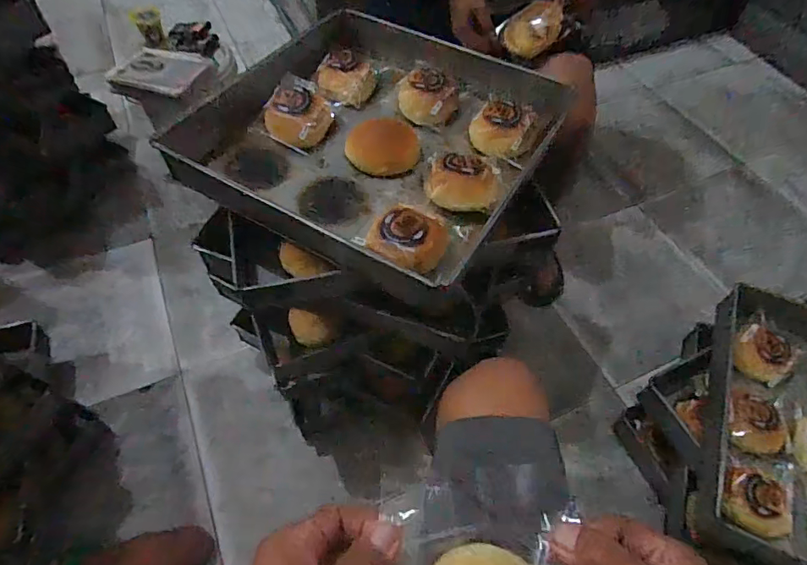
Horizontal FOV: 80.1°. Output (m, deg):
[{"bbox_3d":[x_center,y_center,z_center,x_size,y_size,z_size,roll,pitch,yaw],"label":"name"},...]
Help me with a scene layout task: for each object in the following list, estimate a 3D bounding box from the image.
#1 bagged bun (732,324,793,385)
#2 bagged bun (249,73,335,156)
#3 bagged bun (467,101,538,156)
[{"bbox_3d":[0.571,0.122,0.768,0.091,0.043,0.083,38,63,23],"label":"bagged bun"},{"bbox_3d":[-0.151,-0.233,0.668,0.087,0.043,0.092,23,58,14],"label":"bagged bun"},{"bbox_3d":[0.140,-0.221,0.682,0.088,0.039,0.087,14,56,8],"label":"bagged bun"}]

